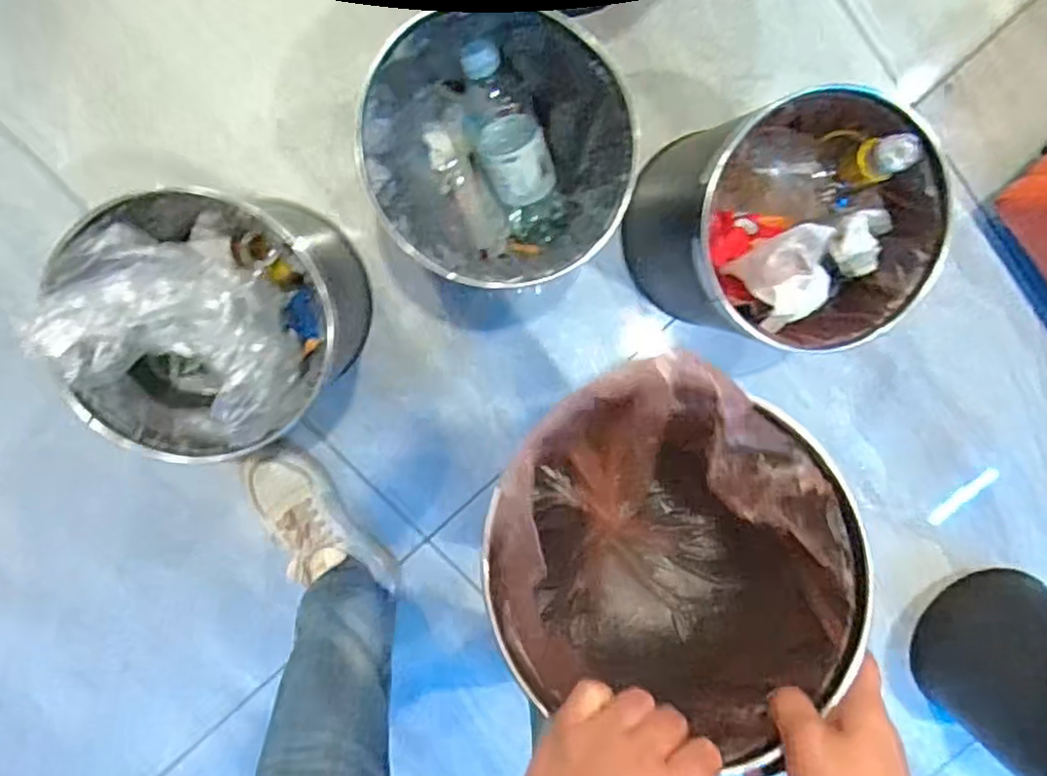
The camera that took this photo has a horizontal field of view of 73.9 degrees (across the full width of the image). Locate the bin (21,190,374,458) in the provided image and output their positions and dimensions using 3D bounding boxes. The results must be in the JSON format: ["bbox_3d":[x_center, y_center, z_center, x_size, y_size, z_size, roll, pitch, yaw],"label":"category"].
[{"bbox_3d":[-0.268,-0.065,0.652,0.200,0.340,0.226,22,98,-10],"label":"bin"}]

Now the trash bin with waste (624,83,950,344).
[{"bbox_3d":[0.244,-0.159,0.717,0.219,0.266,0.206,-1,102,-6],"label":"trash bin with waste"}]

